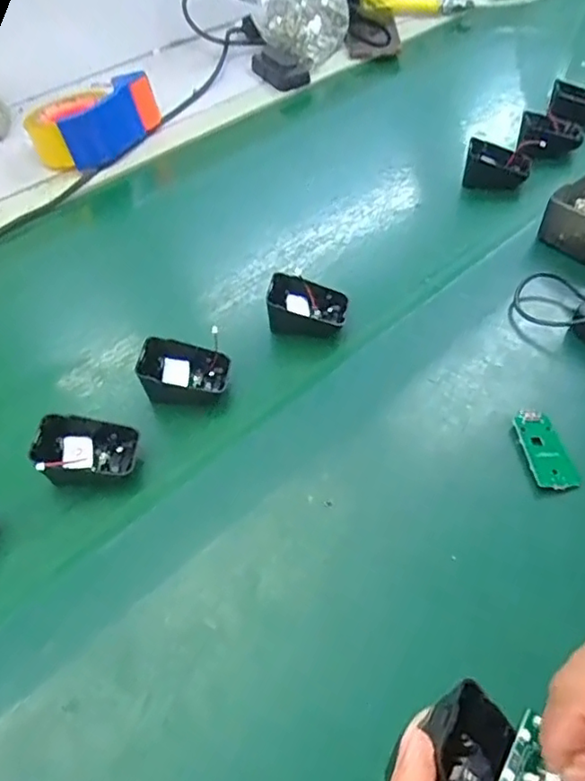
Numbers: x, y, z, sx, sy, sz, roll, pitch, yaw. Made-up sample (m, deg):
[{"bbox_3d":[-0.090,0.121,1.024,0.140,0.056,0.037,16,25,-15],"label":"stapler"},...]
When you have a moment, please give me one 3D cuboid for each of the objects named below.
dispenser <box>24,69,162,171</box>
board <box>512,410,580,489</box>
[{"bbox_3d":[-0.244,-0.324,0.725,0.092,0.074,0.142,33,59,29],"label":"dispenser"},{"bbox_3d":[0.178,0.041,0.424,0.028,0.009,0.061,-8,49,-2],"label":"board"}]

